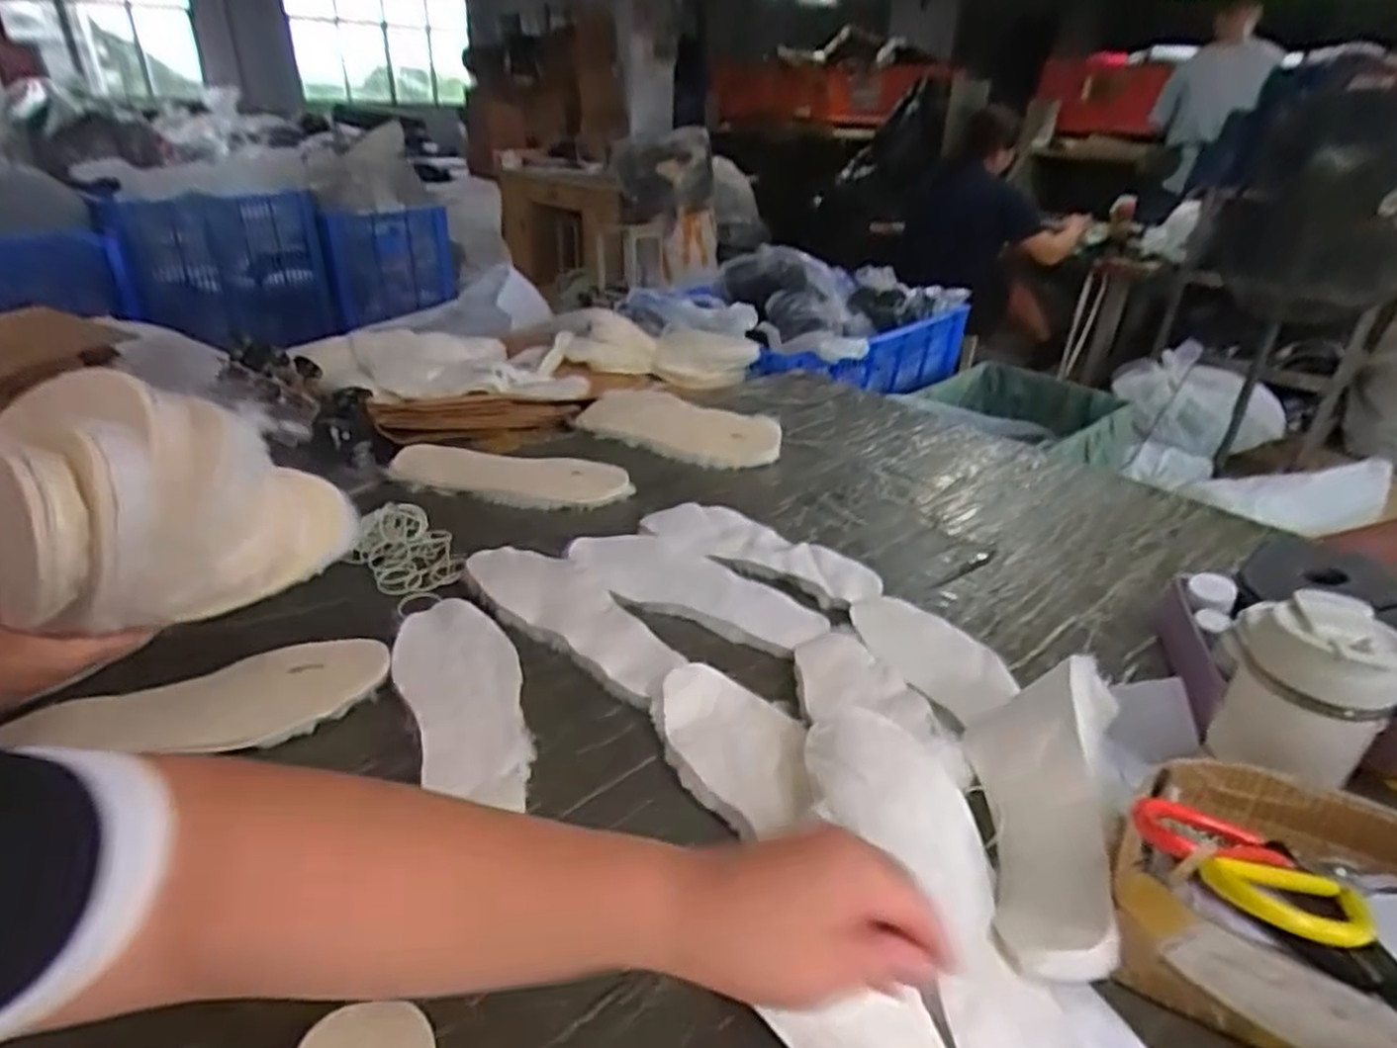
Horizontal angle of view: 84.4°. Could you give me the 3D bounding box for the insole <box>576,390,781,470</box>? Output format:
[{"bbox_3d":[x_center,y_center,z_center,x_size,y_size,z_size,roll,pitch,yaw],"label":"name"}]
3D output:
[{"bbox_3d":[-0.028,-0.135,1.075,0.286,0.033,0.110,18,59,25],"label":"insole"}]

